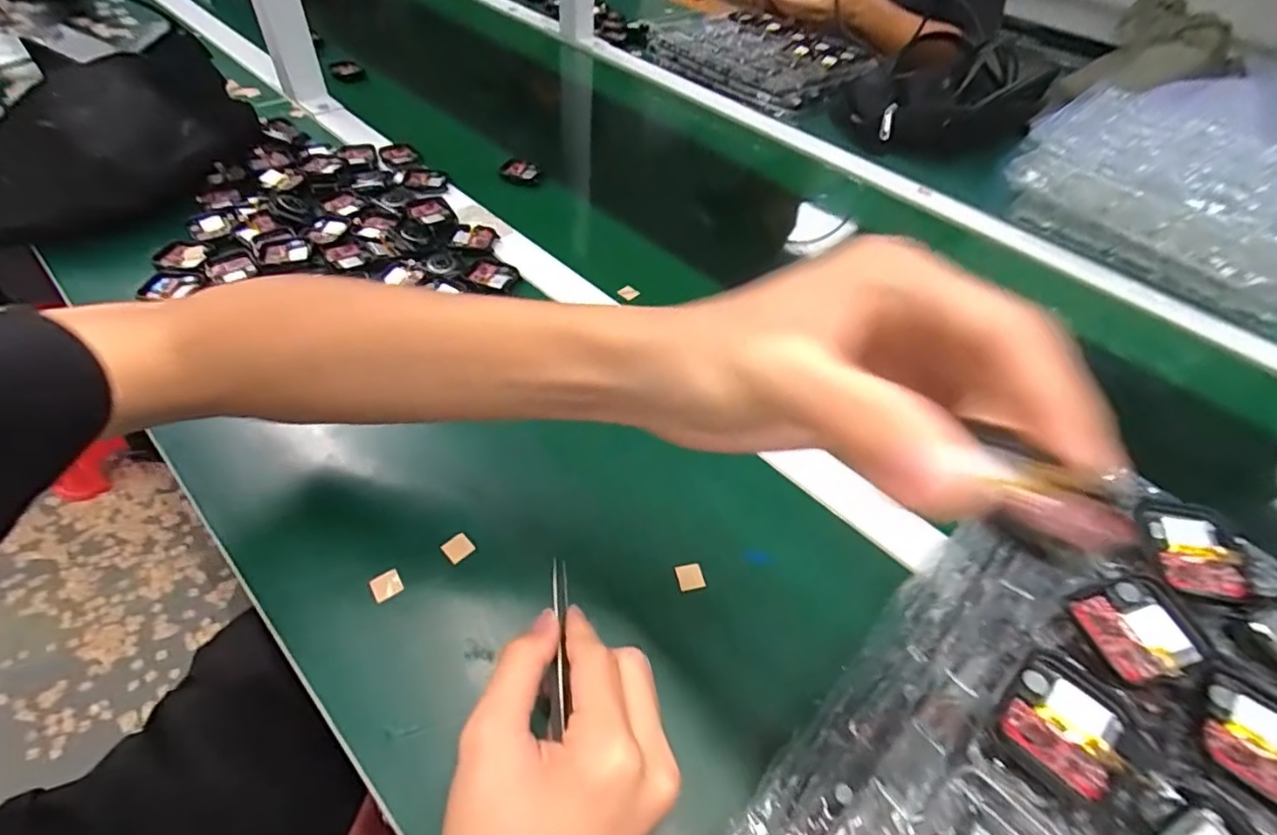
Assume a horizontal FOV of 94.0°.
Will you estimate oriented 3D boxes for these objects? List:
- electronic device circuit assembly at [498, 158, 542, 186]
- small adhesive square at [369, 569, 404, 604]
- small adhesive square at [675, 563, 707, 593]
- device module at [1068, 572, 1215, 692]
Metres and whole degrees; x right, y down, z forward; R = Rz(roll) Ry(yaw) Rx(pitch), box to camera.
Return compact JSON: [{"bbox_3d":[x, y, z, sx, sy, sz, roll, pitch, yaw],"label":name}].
[{"bbox_3d":[-0.133,-0.276,0.669,0.045,0.025,0.017,-3,49,-9],"label":"electronic device circuit assembly"},{"bbox_3d":[-0.148,0.099,0.349,0.017,0.005,0.014,-26,56,-25],"label":"small adhesive square"},{"bbox_3d":[0.032,0.098,0.364,0.016,0.004,0.015,-10,51,-14],"label":"small adhesive square"},{"bbox_3d":[0.190,0.080,0.224,0.038,0.008,0.035,-10,51,-14],"label":"device module"}]

